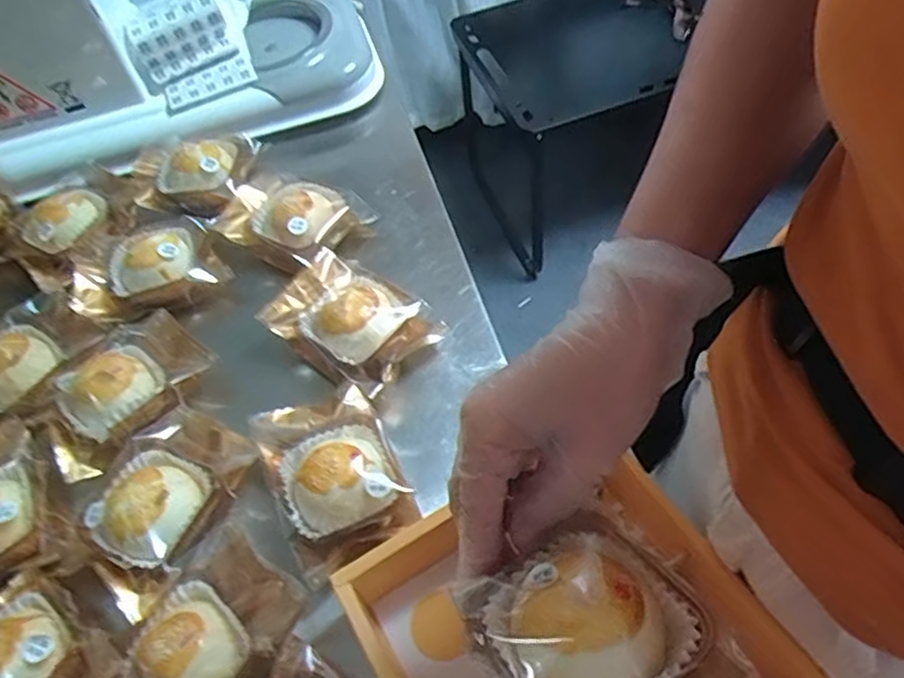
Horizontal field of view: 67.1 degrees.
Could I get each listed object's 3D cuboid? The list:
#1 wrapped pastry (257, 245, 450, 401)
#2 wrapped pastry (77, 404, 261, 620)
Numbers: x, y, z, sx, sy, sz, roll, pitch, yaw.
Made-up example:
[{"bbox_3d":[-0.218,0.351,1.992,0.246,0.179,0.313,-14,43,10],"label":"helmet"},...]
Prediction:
[{"bbox_3d":[-0.073,-0.015,0.492,0.116,0.042,0.079,28,62,26],"label":"wrapped pastry"},{"bbox_3d":[-0.182,0.095,0.427,0.080,0.027,0.120,13,57,17],"label":"wrapped pastry"}]

